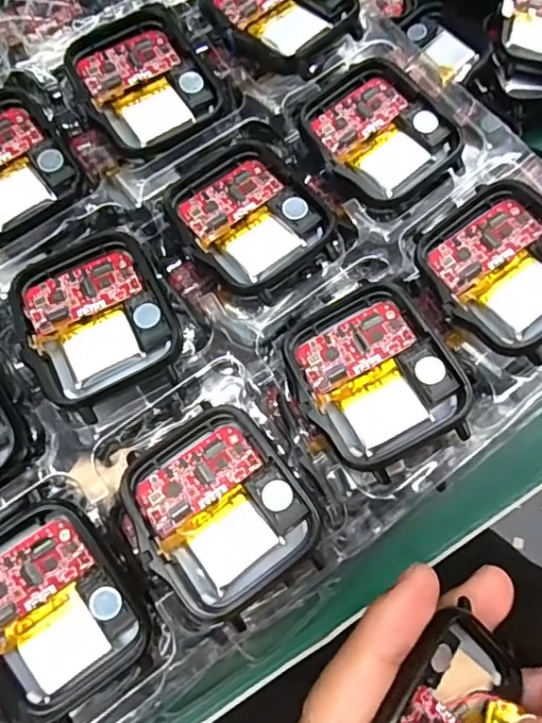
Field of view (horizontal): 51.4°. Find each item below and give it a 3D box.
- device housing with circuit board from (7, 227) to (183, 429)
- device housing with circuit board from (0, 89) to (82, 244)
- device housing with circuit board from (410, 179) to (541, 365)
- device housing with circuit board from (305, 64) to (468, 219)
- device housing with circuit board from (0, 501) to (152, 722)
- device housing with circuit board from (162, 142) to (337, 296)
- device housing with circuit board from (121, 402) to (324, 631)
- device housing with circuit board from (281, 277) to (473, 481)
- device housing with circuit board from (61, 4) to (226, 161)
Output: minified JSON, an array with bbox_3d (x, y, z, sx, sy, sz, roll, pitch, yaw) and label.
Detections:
[{"bbox_3d":[-0.046,-0.012,0.149,0.037,0.008,0.045,-24,78,-6],"label":"device housing with circuit board"},{"bbox_3d":[-0.080,-0.059,0.166,0.036,0.006,0.044,-35,77,-10],"label":"device housing with circuit board"},{"bbox_3d":[0.063,-0.026,0.150,0.037,0.006,0.046,-36,69,3],"label":"device housing with circuit board"},{"bbox_3d":[0.032,-0.068,0.169,0.037,0.005,0.045,-35,79,-9],"label":"device housing with circuit board"},{"bbox_3d":[-0.052,0.059,0.133,0.038,0.010,0.045,-32,78,-8],"label":"device housing with circuit board"},{"bbox_3d":[-0.007,-0.042,0.161,0.036,0.006,0.043,-36,79,-9],"label":"device housing with circuit board"},{"bbox_3d":[-0.012,0.035,0.135,0.037,0.007,0.045,-36,79,-9],"label":"device housing with circuit board"},{"bbox_3d":[0.026,0.003,0.143,0.038,0.008,0.044,-28,78,-7],"label":"device housing with circuit board"},{"bbox_3d":[-0.039,-0.086,0.173,0.037,0.010,0.045,-30,77,-9],"label":"device housing with circuit board"}]

